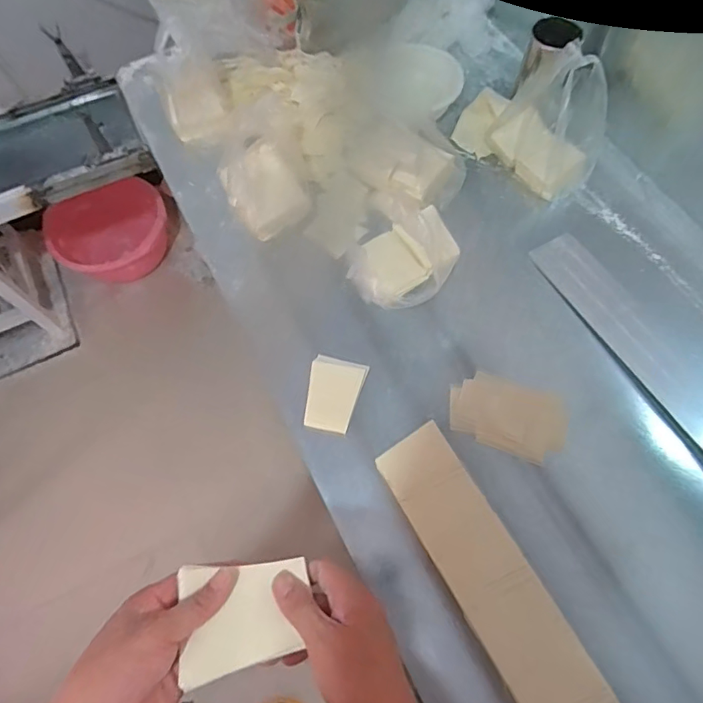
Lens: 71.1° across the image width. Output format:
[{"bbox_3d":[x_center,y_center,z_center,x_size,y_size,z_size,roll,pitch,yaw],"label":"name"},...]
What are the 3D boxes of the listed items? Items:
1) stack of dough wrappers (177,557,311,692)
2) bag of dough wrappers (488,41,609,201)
[{"bbox_3d":[-0.087,0.219,0.410,0.101,0.019,0.084,-6,68,-10],"label":"stack of dough wrappers"},{"bbox_3d":[0.349,-0.401,0.849,0.108,0.214,0.180,-37,71,-13],"label":"bag of dough wrappers"}]

